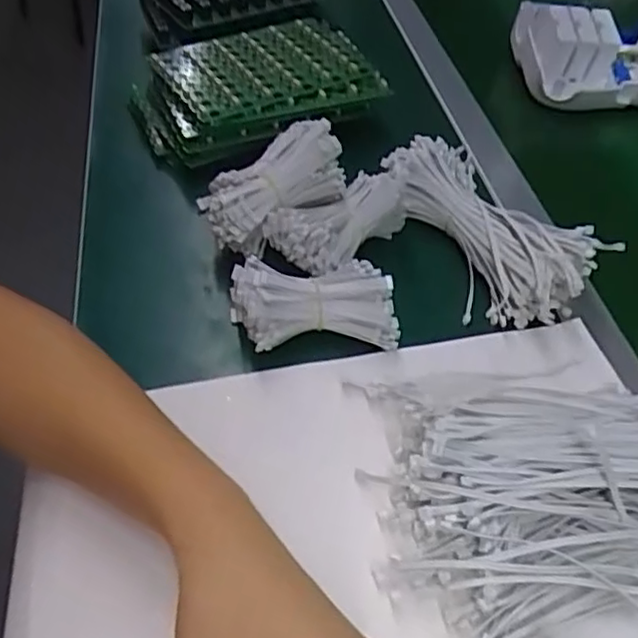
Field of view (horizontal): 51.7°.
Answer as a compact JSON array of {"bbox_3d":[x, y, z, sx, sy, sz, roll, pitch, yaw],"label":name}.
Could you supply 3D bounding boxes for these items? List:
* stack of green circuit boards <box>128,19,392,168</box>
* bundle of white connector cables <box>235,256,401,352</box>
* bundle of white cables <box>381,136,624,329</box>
[{"bbox_3d":[-0.060,-0.216,0.624,0.214,0.050,0.147,-18,53,-20],"label":"stack of green circuit boards"},{"bbox_3d":[-0.003,-0.008,0.451,0.110,0.046,0.049,-4,49,-9],"label":"bundle of white connector cables"},{"bbox_3d":[0.129,-0.074,0.516,0.098,0.054,0.185,-17,52,-19],"label":"bundle of white cables"}]

